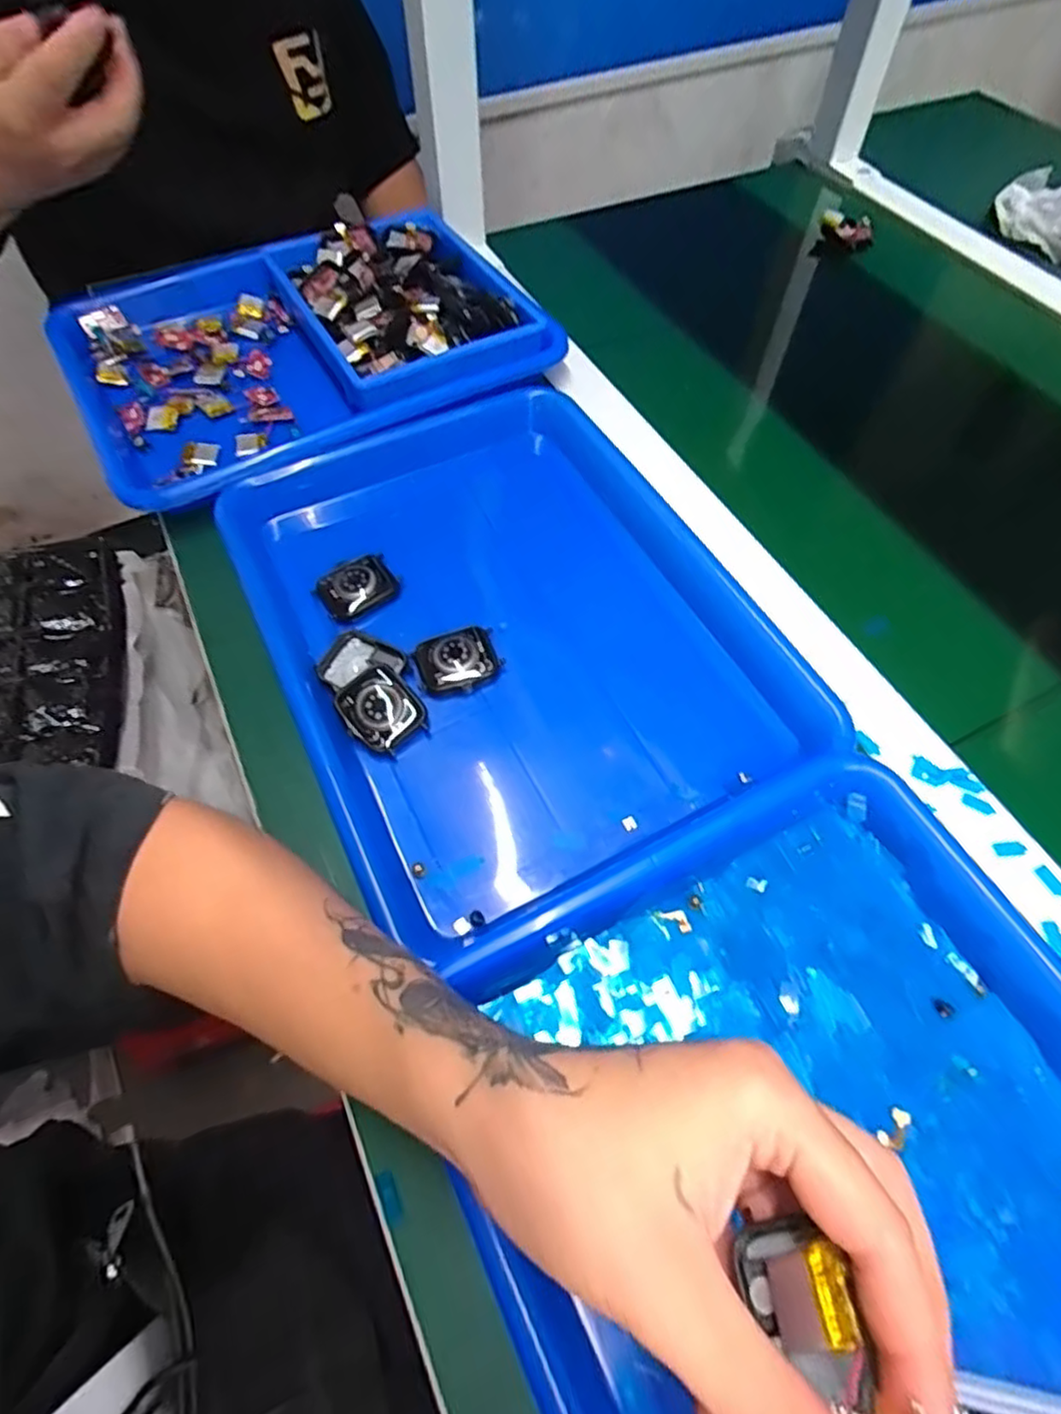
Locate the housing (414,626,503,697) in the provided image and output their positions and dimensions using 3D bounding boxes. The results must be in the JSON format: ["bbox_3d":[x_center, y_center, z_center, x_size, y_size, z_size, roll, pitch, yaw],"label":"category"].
[{"bbox_3d":[-0.040,-0.025,0.362,0.046,0.012,0.034,-21,63,-11],"label":"housing"}]

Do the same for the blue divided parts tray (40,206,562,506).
[{"bbox_3d":[-0.176,-0.281,0.494,0.332,0.041,0.261,-27,64,-15],"label":"blue divided parts tray"}]

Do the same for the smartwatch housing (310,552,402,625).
[{"bbox_3d":[-0.104,-0.073,0.392,0.046,0.012,0.037,-37,74,-9],"label":"smartwatch housing"}]

